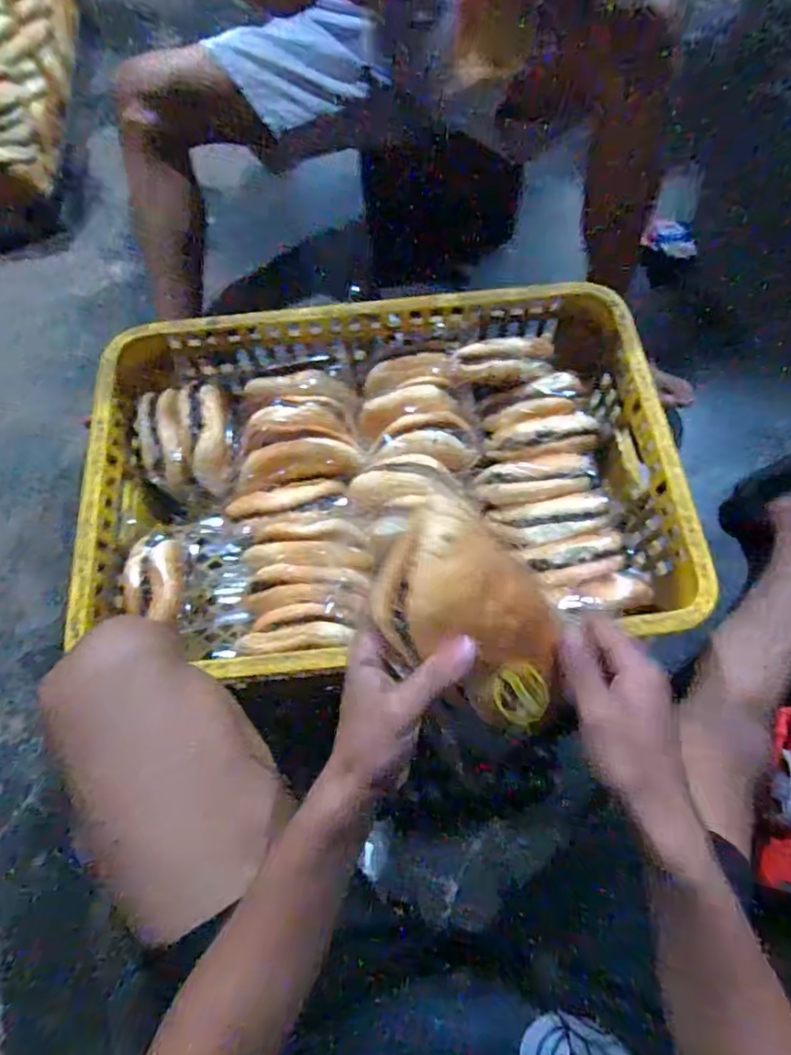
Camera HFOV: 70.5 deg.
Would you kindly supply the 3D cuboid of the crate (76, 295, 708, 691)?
[{"bbox_3d":[-0.019,-0.058,0.674,0.634,0.141,0.449,-6,68,1],"label":"crate"}]

